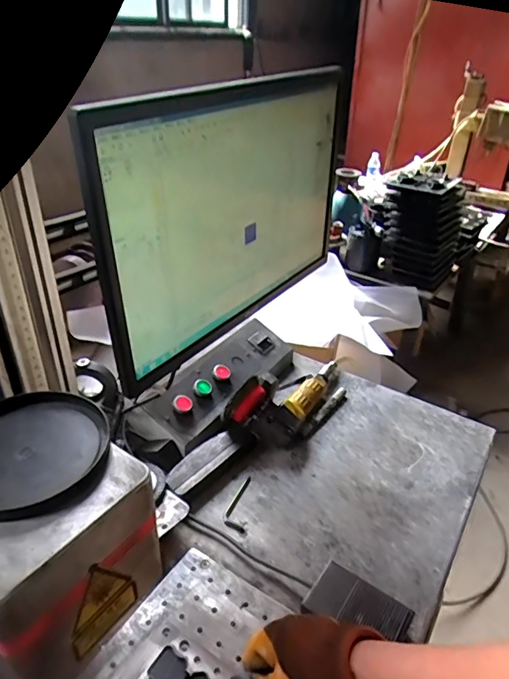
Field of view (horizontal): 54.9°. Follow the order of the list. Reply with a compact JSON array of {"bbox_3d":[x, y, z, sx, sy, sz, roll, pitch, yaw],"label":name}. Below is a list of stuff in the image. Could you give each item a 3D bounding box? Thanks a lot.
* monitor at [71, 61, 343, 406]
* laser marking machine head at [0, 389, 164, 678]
[{"bbox_3d":[-0.018,-0.146,0.577,0.039,0.282,0.406,24,39,30],"label":"monitor"},{"bbox_3d":[-0.126,0.108,0.285,0.117,0.094,0.109,27,40,33],"label":"laser marking machine head"}]

